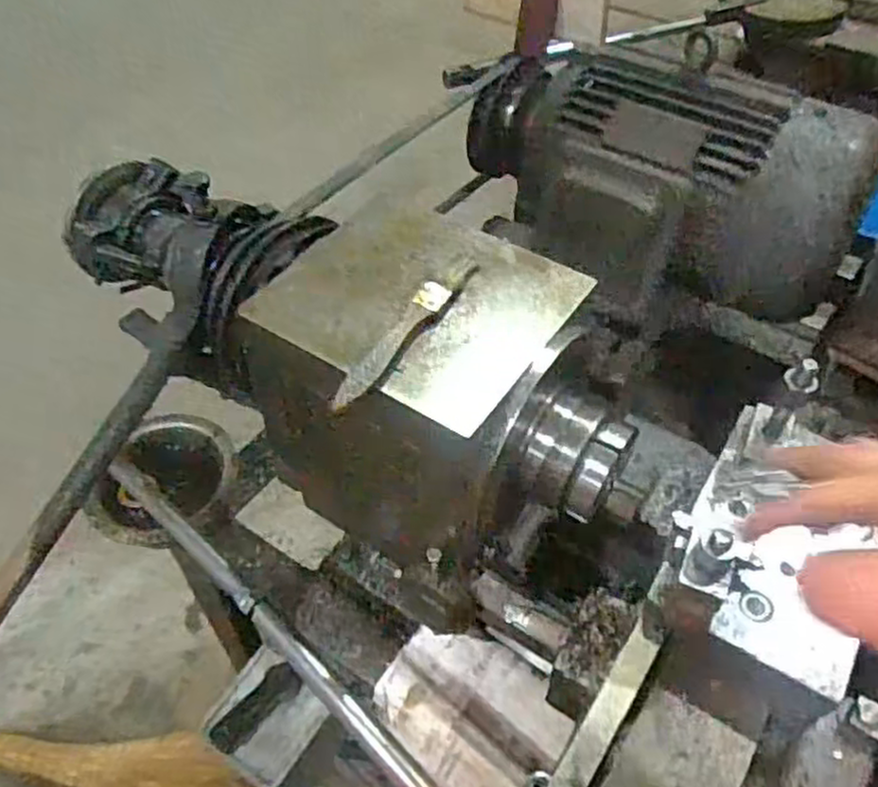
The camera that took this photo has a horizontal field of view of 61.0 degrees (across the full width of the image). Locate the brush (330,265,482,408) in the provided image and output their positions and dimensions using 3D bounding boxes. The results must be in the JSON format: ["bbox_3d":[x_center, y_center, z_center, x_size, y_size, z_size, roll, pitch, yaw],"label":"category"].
[{"bbox_3d":[-0.020,-0.038,0.441,0.020,0.007,0.142,26,54,20],"label":"brush"}]

